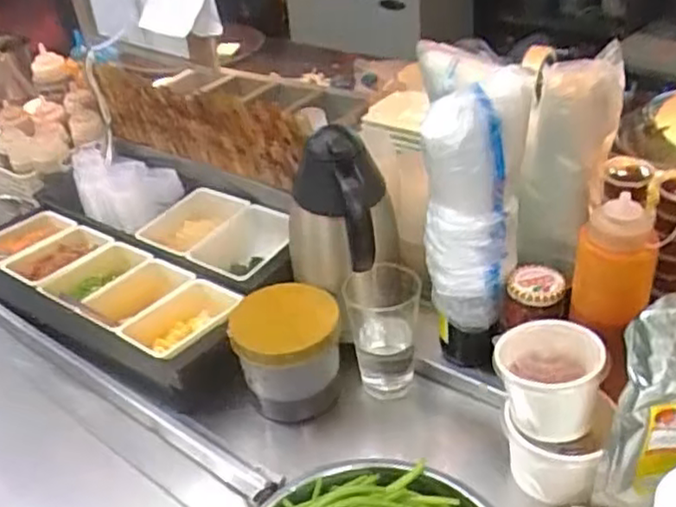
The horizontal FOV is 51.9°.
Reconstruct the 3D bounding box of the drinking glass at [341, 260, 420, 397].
[{"bbox_3d":[0.055,0.090,0.827,0.086,0.152,0.072,-7,35,-2],"label":"drinking glass"}]

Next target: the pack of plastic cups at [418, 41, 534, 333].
[{"bbox_3d":[0.139,-0.063,0.713,0.094,0.298,0.084,5,36,15],"label":"pack of plastic cups"}]

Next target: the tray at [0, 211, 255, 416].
[{"bbox_3d":[-0.303,0.062,0.942,0.497,0.084,0.145,20,42,32],"label":"tray"}]

